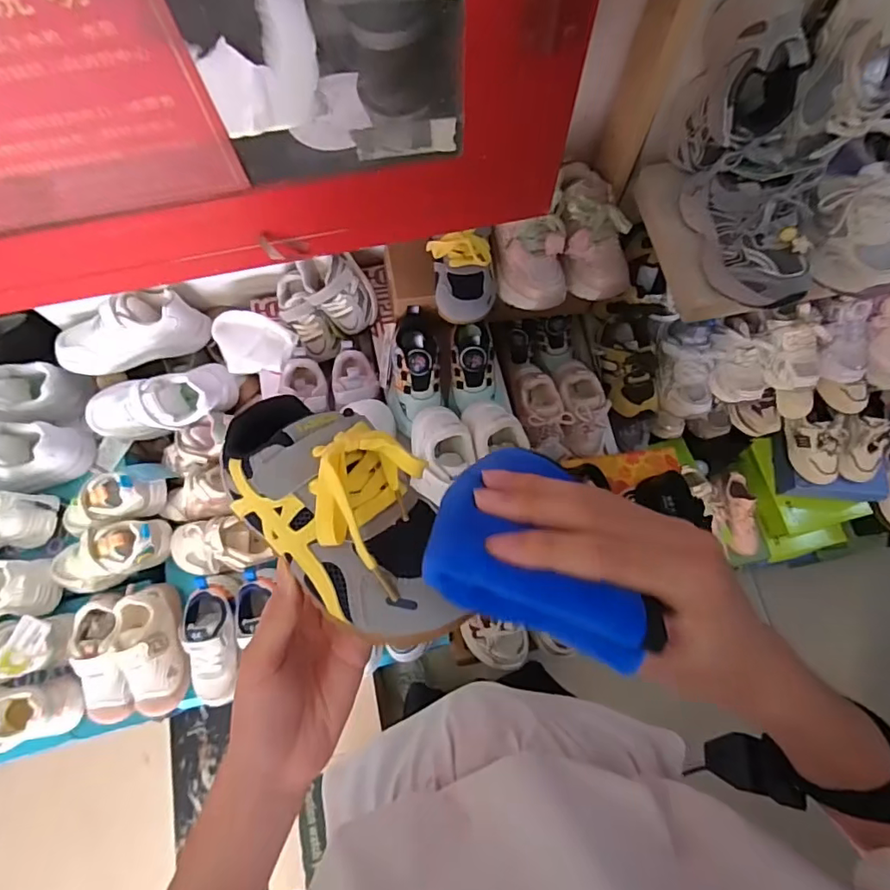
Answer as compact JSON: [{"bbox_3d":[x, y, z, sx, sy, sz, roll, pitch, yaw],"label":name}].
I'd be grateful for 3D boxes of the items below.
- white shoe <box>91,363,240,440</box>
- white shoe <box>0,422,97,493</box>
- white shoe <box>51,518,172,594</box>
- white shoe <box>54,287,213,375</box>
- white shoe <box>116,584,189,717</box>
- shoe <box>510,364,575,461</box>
[{"bbox_3d":[-0.416,-0.057,0.758,0.209,0.083,0.084,-14,73,-4],"label":"white shoe"},{"bbox_3d":[-0.658,0.025,0.766,0.222,0.092,0.091,-5,73,-1],"label":"white shoe"},{"bbox_3d":[-0.477,0.155,0.745,0.158,0.065,0.074,-21,74,-6],"label":"white shoe"},{"bbox_3d":[-0.469,-0.168,0.778,0.206,0.098,0.072,-26,74,-8],"label":"white shoe"},{"bbox_3d":[-0.399,0.281,0.721,0.090,0.075,0.162,-18,74,-5],"label":"white shoe"},{"bbox_3d":[0.147,-0.055,0.803,0.068,0.074,0.150,-19,74,-6],"label":"shoe"}]

